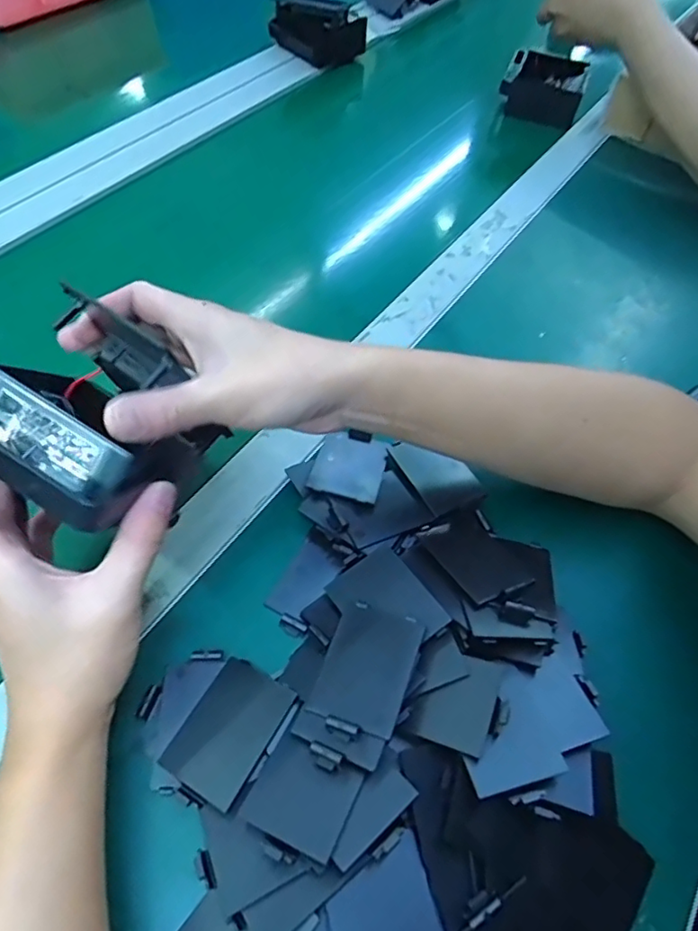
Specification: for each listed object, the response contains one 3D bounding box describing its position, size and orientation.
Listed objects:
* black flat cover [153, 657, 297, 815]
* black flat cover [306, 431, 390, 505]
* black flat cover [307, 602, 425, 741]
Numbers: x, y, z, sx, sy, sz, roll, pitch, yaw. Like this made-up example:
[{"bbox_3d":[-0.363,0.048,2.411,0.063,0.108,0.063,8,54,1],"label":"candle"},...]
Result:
[{"bbox_3d":[-0.060,0.133,0.286,0.044,0.004,0.060,21,56,24],"label":"black flat cover"},{"bbox_3d":[0.001,0.000,0.371,0.044,0.004,0.056,17,48,2],"label":"black flat cover"},{"bbox_3d":[0.009,0.103,0.289,0.044,0.005,0.065,12,53,21],"label":"black flat cover"}]

